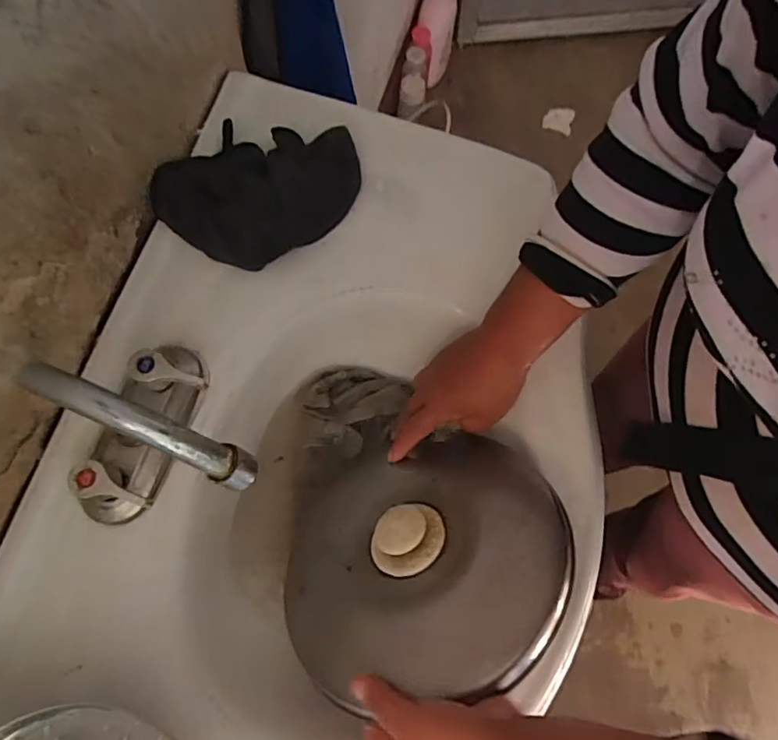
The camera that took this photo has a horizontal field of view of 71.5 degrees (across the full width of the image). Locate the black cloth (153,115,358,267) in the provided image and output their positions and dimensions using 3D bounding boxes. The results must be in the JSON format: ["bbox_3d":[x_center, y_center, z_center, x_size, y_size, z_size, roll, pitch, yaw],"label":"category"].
[{"bbox_3d":[-0.121,-0.180,0.533,0.195,0.061,0.133,-39,77,-10],"label":"black cloth"}]

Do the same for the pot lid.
[{"bbox_3d":[0.019,0.141,0.477,0.244,0.048,0.262,-17,36,13],"label":"pot lid"}]

